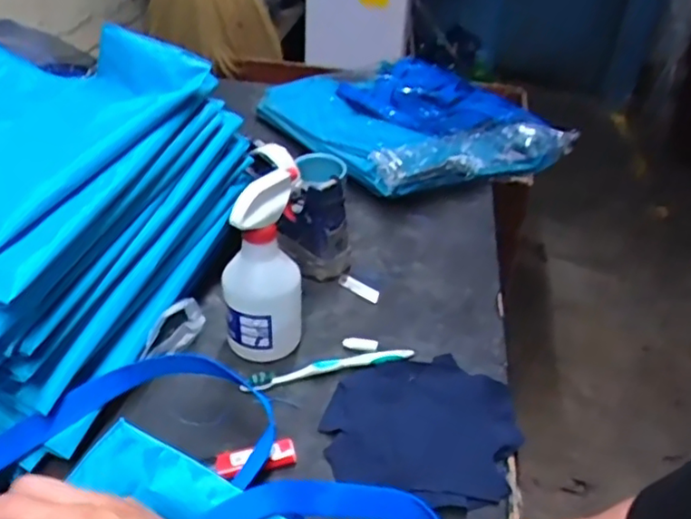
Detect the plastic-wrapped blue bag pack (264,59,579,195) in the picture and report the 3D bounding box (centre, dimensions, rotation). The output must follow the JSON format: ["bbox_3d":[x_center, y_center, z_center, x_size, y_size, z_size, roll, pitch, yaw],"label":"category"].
[{"bbox_3d":[0.101,-0.247,1.082,0.385,0.068,0.403,-16,39,-25],"label":"plastic-wrapped blue bag pack"}]

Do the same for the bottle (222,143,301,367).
[{"bbox_3d":[-0.084,-0.002,0.623,0.077,0.193,0.086,-3,36,-5],"label":"bottle"}]

